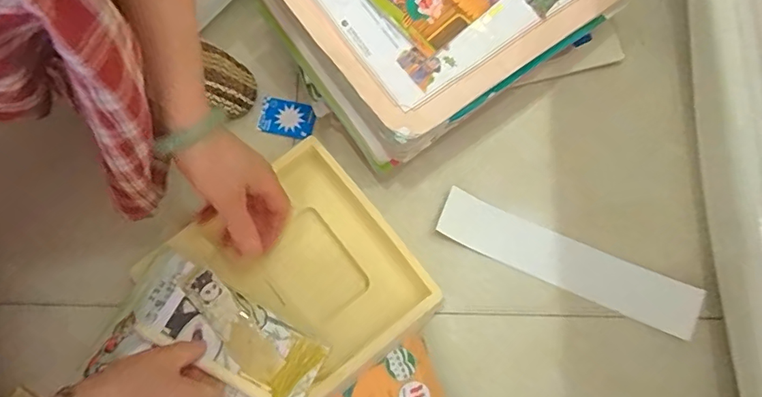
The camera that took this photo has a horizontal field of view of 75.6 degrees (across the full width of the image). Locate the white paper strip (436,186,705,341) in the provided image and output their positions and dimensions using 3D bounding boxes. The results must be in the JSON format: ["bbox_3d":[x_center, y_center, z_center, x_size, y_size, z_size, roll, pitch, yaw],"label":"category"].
[{"bbox_3d":[0.178,0.060,0.474,0.251,0.016,0.050,23,77,7],"label":"white paper strip"}]

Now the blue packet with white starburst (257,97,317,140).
[{"bbox_3d":[-0.099,-0.084,0.519,0.058,0.005,0.038,13,76,5],"label":"blue packet with white starburst"}]

